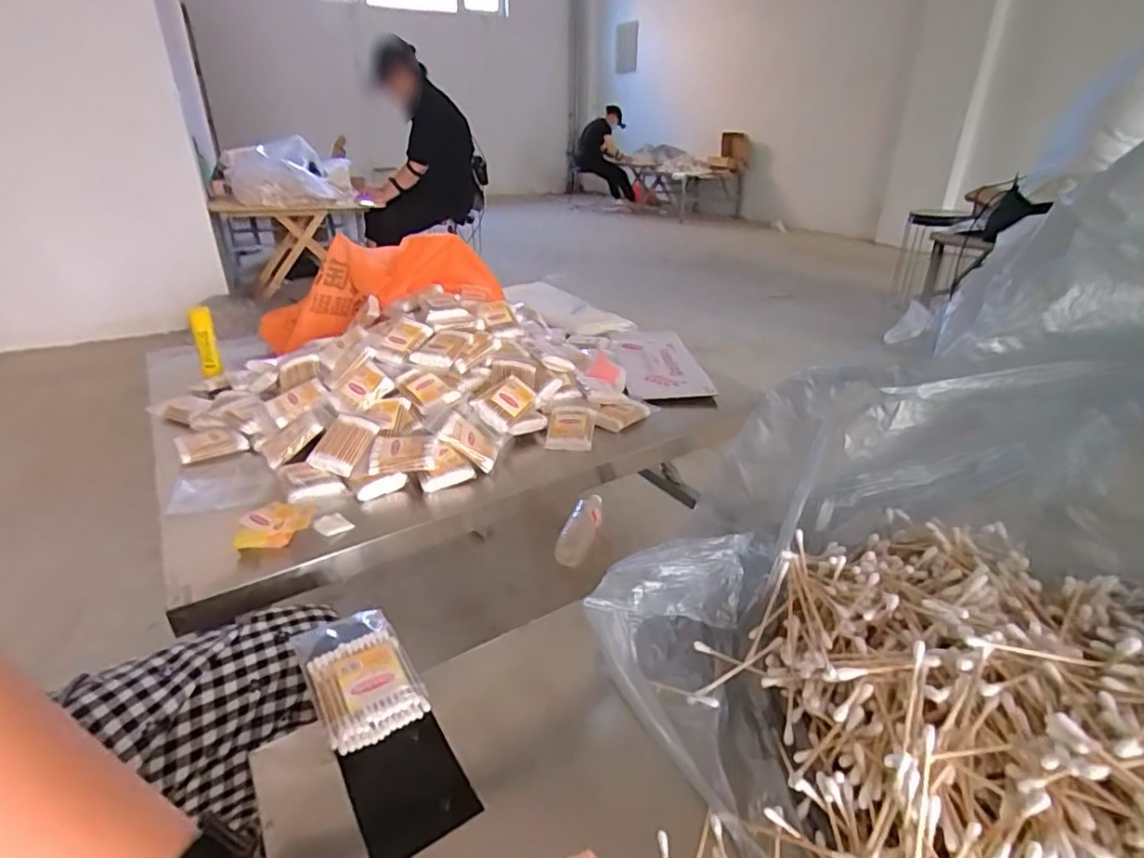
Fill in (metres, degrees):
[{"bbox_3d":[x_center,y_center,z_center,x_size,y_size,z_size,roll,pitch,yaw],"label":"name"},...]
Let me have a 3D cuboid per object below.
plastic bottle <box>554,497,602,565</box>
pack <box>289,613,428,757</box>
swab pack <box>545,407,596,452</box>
[{"bbox_3d":[0.021,0.214,1.325,0.071,0.059,0.211,6,27,11],"label":"plastic bottle"},{"bbox_3d":[-0.146,0.169,0.415,0.063,0.018,0.112,-17,31,-31],"label":"pack"},{"bbox_3d":[-0.002,-0.002,0.760,0.059,0.020,0.069,-6,43,13],"label":"swab pack"}]

